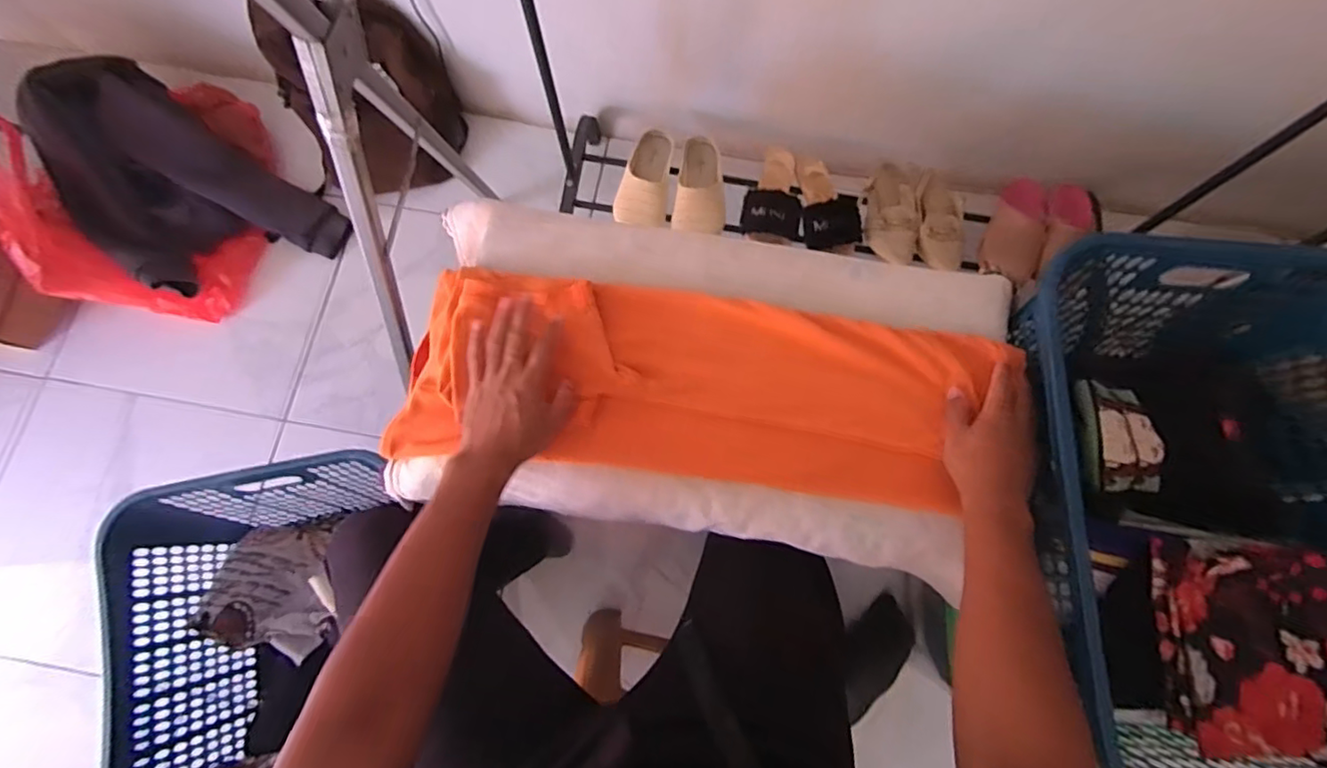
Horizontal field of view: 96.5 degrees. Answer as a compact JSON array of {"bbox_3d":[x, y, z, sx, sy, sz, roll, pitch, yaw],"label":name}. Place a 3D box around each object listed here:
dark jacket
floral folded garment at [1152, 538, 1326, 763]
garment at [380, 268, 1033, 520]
[{"bbox_3d":[-0.998,-0.397,1.185,0.584,0.182,0.344,34,77,7],"label":"dark jacket"},{"bbox_3d":[0.633,0.274,0.609,0.221,0.042,0.210,5,75,0],"label":"floral folded garment"},{"bbox_3d":[0.038,0.004,0.641,0.636,0.056,0.201,7,75,2],"label":"garment"}]

